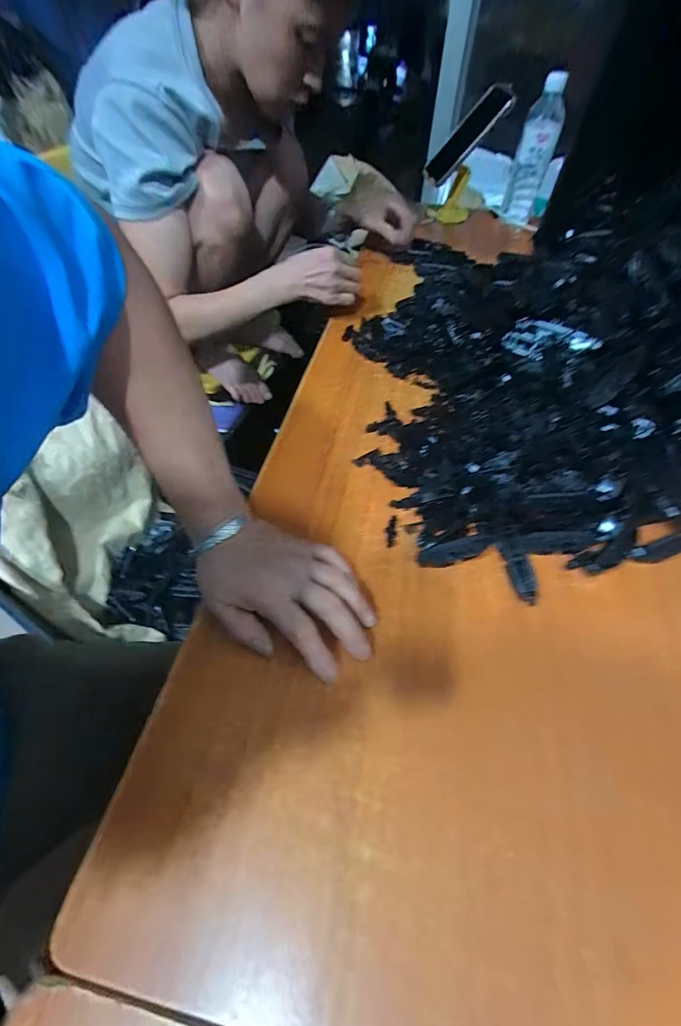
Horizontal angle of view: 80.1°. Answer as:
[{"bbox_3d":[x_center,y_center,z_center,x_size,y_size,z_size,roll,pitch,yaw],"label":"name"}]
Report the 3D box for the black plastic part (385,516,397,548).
[{"bbox_3d":[0.049,0.018,0.396,0.011,0.004,0.034,11,54,5],"label":"black plastic part"}]

